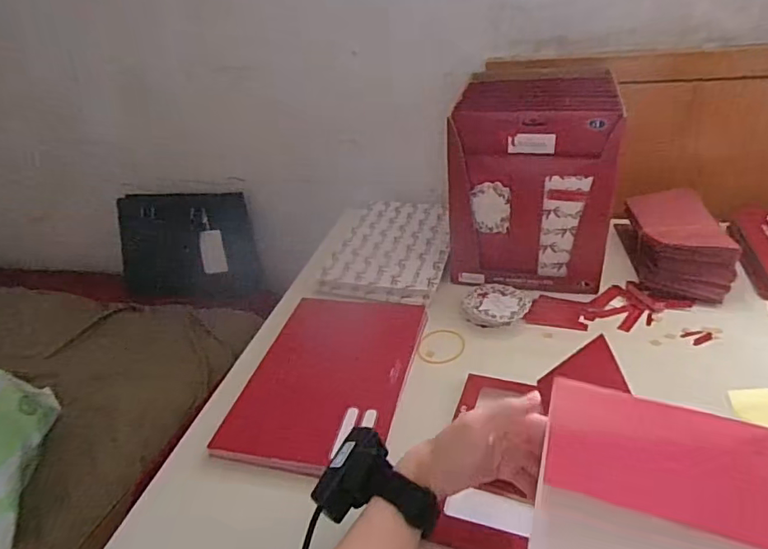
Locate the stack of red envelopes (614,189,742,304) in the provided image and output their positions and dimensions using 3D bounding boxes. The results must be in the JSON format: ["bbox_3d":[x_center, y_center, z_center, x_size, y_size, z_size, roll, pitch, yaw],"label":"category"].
[{"bbox_3d":[0.405,-0.048,0.741,0.107,0.075,0.195,-3,29,9],"label":"stack of red envelopes"}]

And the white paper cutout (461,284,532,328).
[{"bbox_3d":[0.147,0.041,0.691,0.082,0.025,0.079,-6,29,3],"label":"white paper cutout"}]

